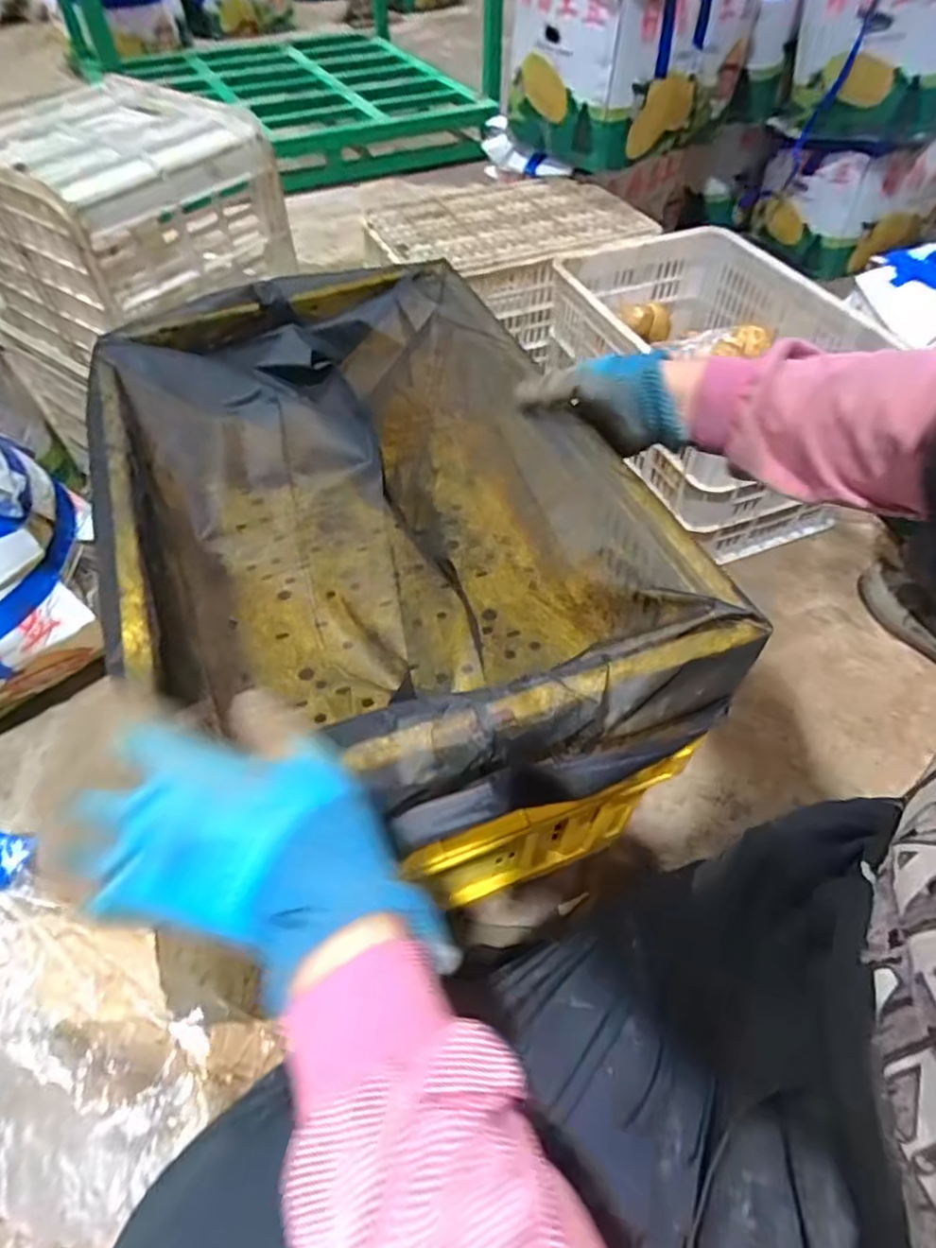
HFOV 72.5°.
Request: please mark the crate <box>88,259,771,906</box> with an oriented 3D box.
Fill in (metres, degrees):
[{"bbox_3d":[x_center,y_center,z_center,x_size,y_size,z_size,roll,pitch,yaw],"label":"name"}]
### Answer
[{"bbox_3d":[-0.098,-0.079,0.627,0.394,0.240,0.628,-19,55,-14],"label":"crate"}]

